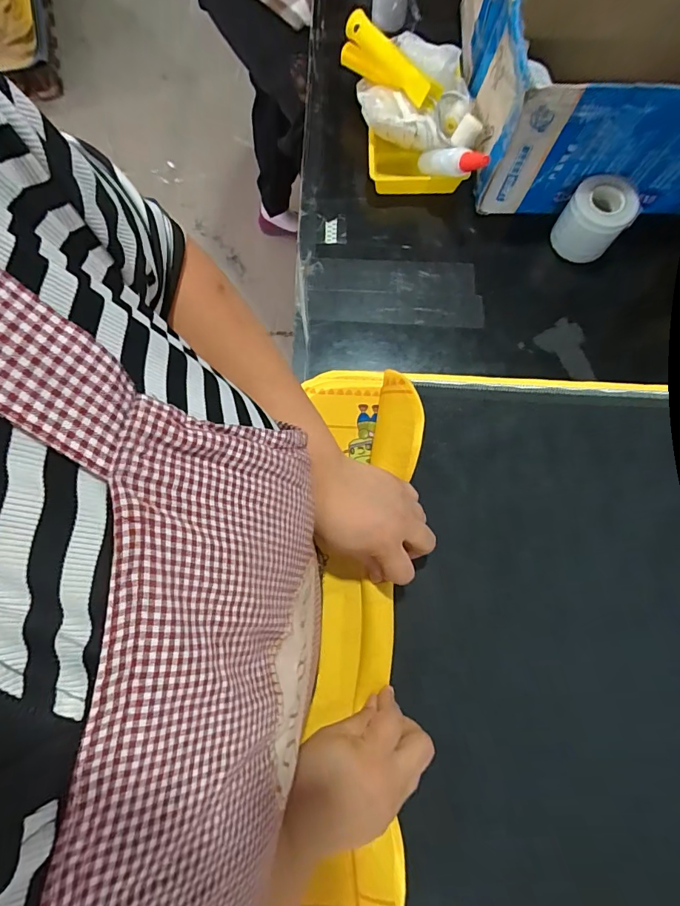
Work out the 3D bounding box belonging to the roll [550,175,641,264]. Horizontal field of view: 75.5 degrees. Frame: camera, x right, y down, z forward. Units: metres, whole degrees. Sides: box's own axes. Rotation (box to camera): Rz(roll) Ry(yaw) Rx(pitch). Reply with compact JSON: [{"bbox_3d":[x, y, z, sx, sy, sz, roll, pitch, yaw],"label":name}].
[{"bbox_3d":[0.288,-0.264,0.502,0.066,0.077,0.062,0,74,0],"label":"roll"}]

